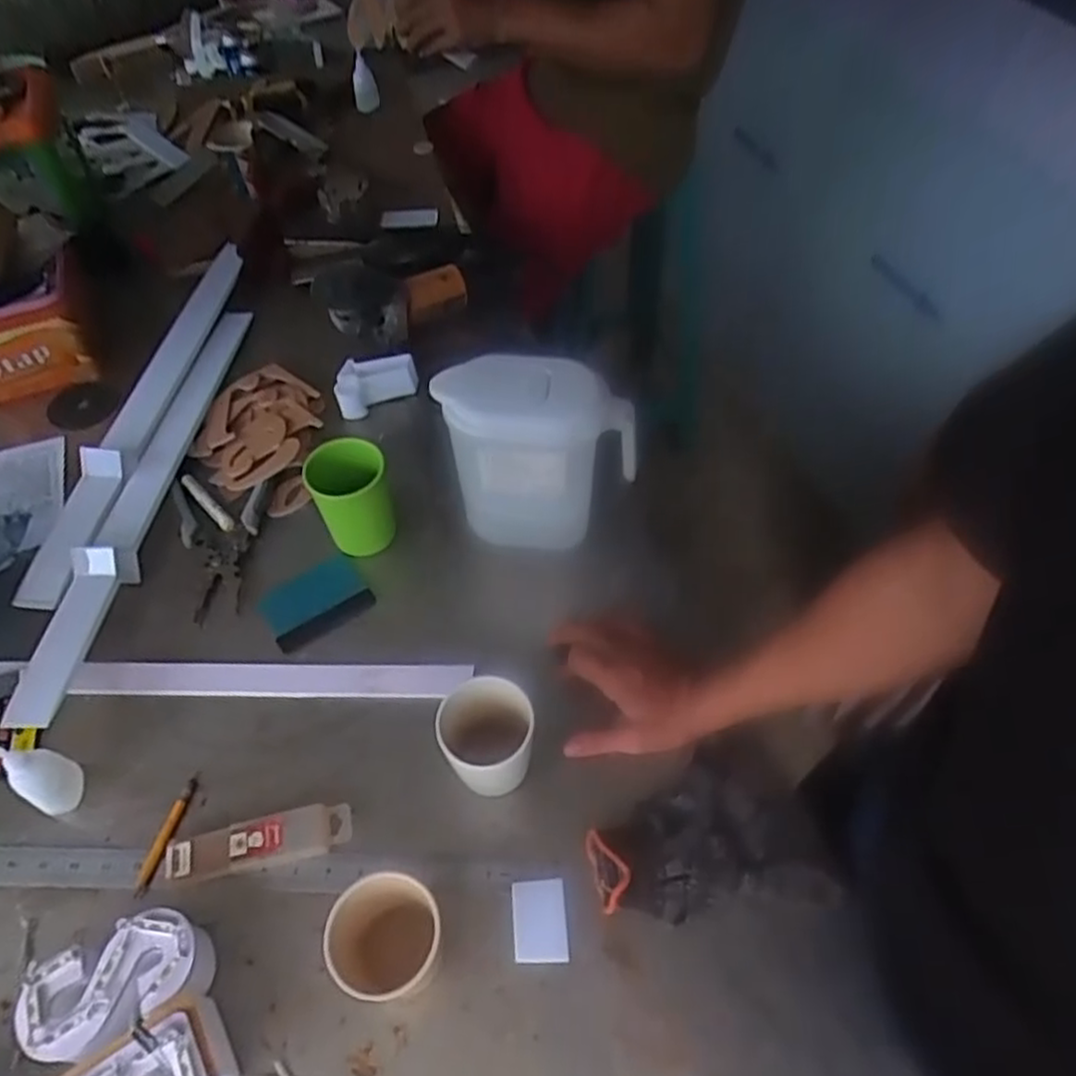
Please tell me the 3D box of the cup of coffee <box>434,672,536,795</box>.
[{"bbox_3d":[-0.035,0.164,0.593,0.078,0.088,0.076,36,62,25],"label":"cup of coffee"}]

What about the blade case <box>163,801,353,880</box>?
[{"bbox_3d":[-0.219,0.241,0.584,0.142,0.019,0.039,-11,53,-6],"label":"blade case"}]

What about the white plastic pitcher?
[{"bbox_3d":[0.001,-0.073,0.717,0.179,0.195,0.091,-2,53,1],"label":"white plastic pitcher"}]

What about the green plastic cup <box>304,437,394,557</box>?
[{"bbox_3d":[-0.179,-0.034,0.724,0.071,0.104,0.078,-1,53,1],"label":"green plastic cup"}]

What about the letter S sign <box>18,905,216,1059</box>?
[{"bbox_3d":[-0.287,0.308,0.511,0.118,0.040,0.068,-22,55,-14],"label":"letter S sign"}]

